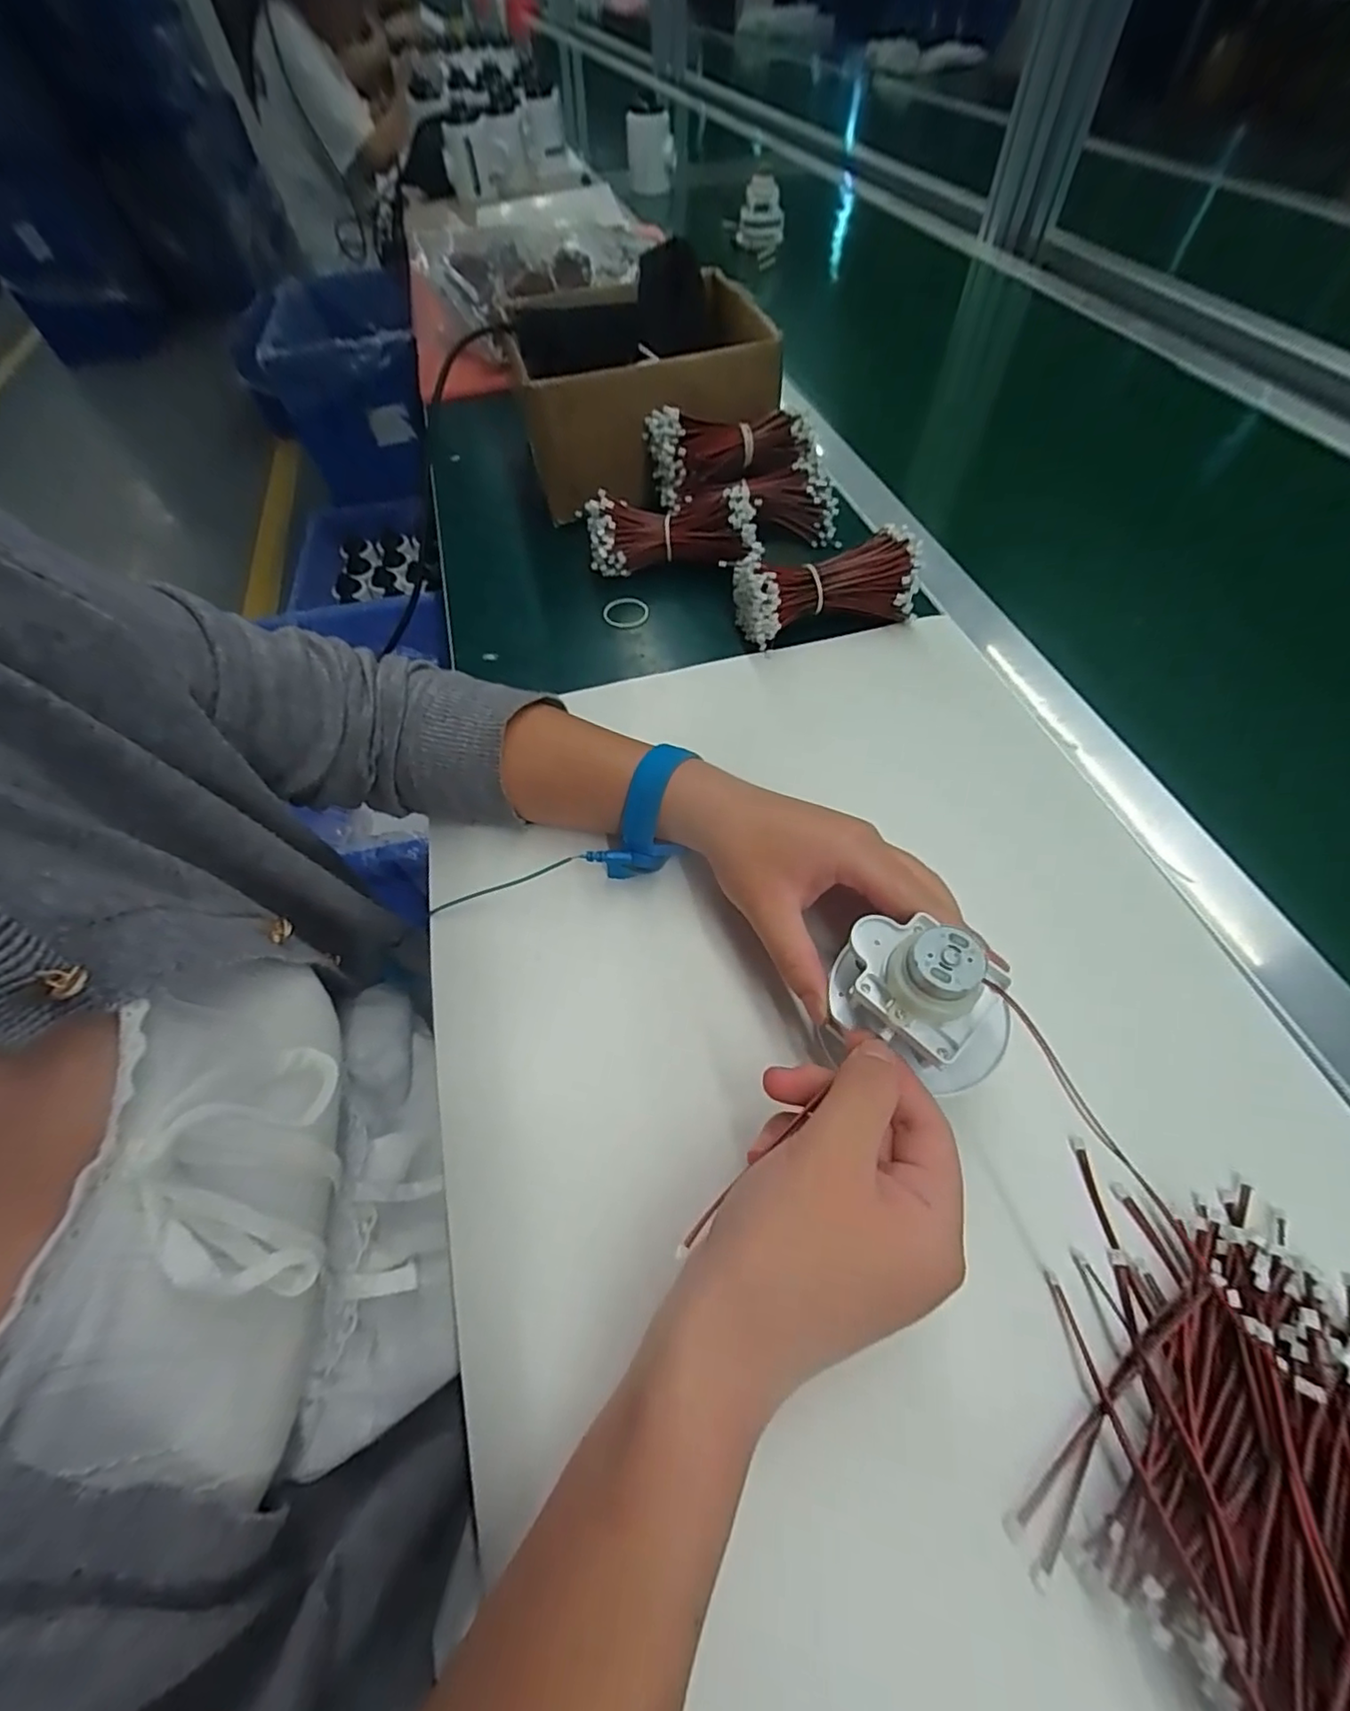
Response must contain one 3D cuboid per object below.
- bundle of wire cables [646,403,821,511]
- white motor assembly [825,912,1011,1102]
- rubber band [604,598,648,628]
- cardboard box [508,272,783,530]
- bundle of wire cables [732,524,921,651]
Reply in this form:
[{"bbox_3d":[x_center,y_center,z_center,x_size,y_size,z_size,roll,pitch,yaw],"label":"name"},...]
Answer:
[{"bbox_3d":[0.043,-0.318,0.480,0.133,0.058,0.061,-1,62,5],"label":"bundle of wire cables"},{"bbox_3d":[0.095,0.053,0.233,0.068,0.061,0.045,30,62,21],"label":"white motor assembly"},{"bbox_3d":[-0.037,-0.184,0.463,0.033,0.004,0.029,20,73,8],"label":"rubber band"},{"bbox_3d":[-0.028,-0.390,0.535,0.201,0.118,0.189,-15,61,-3],"label":"cardboard box"},{"bbox_3d":[0.104,-0.186,0.429,0.119,0.053,0.049,-11,56,-2],"label":"bundle of wire cables"}]

